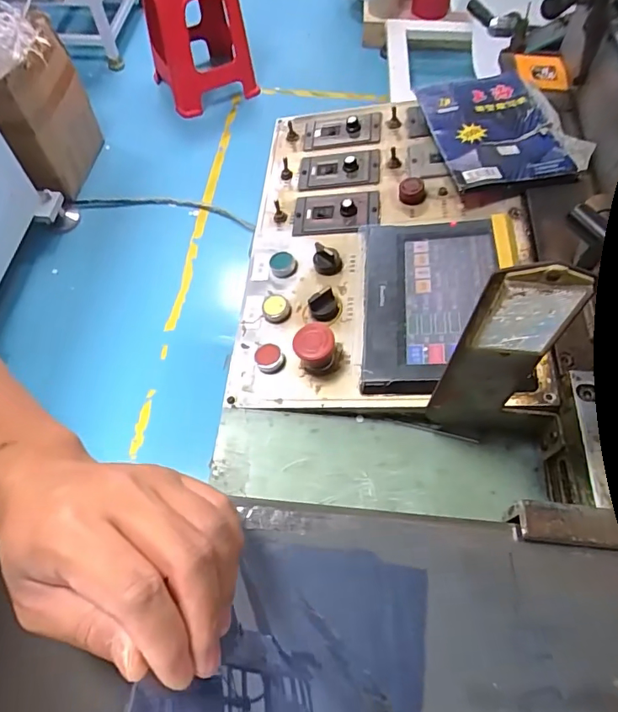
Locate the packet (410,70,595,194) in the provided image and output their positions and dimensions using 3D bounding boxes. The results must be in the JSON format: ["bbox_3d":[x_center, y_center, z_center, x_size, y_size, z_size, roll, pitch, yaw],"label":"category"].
[{"bbox_3d":[0.219,-0.267,0.556,0.144,0.017,0.181,-9,61,0],"label":"packet"}]

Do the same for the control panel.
[{"bbox_3d":[0.075,-0.140,0.537,0.286,0.060,0.427,4,60,2],"label":"control panel"}]

